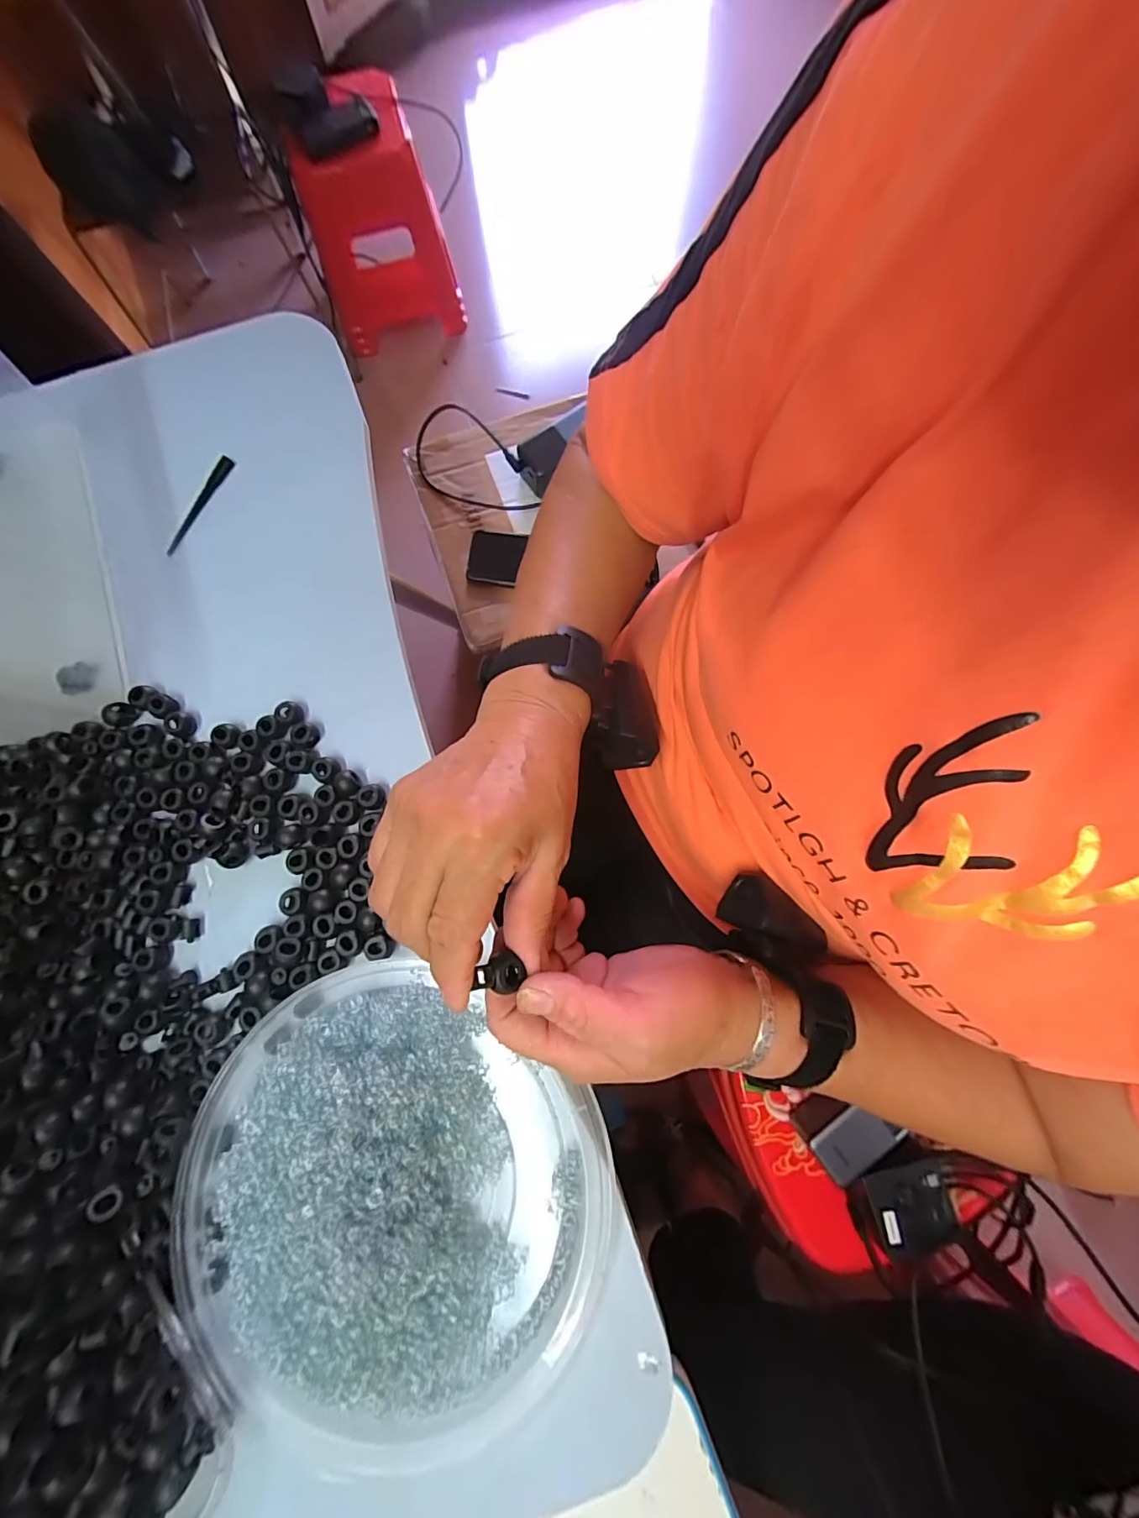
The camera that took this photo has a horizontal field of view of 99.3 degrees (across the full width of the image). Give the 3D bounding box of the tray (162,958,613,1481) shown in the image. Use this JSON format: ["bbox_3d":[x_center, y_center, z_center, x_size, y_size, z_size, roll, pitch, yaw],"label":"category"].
[{"bbox_3d":[-0.104,0.248,0.255,0.234,0.037,0.215,0,79,1],"label":"tray"}]

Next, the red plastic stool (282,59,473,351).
[{"bbox_3d":[-0.452,-1.246,1.148,0.312,0.341,0.298,-12,79,-2],"label":"red plastic stool"}]

